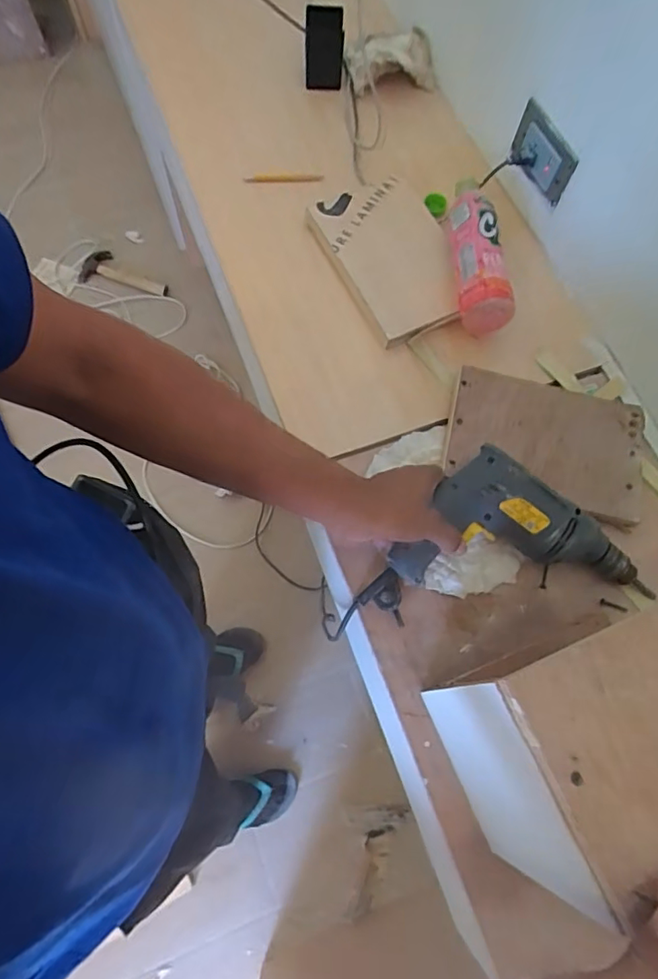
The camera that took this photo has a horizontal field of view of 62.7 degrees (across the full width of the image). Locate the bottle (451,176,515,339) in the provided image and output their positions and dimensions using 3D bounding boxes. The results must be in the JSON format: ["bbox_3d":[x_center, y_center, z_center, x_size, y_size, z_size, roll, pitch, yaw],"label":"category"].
[{"bbox_3d":[0.183,-0.296,0.678,0.063,0.068,0.204,0,70,-2],"label":"bottle"}]

